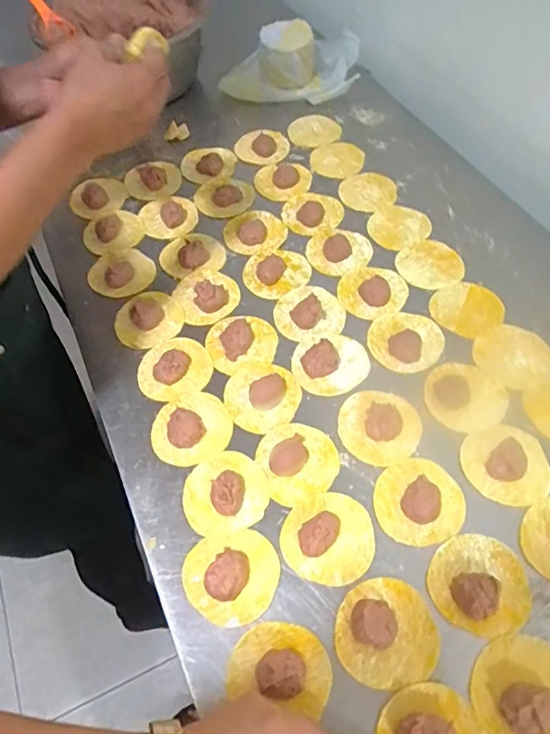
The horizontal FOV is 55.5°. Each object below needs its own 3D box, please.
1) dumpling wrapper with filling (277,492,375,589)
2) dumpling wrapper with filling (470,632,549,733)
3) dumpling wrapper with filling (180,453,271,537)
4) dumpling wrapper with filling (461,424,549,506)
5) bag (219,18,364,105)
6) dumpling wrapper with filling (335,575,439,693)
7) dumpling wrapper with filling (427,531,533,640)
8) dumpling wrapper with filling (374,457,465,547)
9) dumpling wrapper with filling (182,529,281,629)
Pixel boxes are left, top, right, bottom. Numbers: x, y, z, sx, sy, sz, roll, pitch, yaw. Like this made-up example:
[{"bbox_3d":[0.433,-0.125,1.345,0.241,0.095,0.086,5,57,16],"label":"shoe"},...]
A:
[{"bbox_3d":[0.049,0.149,0.467,0.079,0.022,0.080,-1,56,2],"label":"dumpling wrapper with filling"},{"bbox_3d":[0.196,0.247,0.393,0.079,0.021,0.080,-1,56,2],"label":"dumpling wrapper with filling"},{"bbox_3d":[-0.047,0.115,0.495,0.079,0.022,0.076,-1,56,2],"label":"dumpling wrapper with filling"},{"bbox_3d":[0.221,0.090,0.497,0.076,0.016,0.077,-1,56,2],"label":"dumpling wrapper with filling"},{"bbox_3d":[0.031,-0.503,0.869,0.240,0.087,0.138,-24,58,-12],"label":"bag"},{"bbox_3d":[0.093,0.214,0.424,0.078,0.019,0.082,-1,56,2],"label":"dumpling wrapper with filling"},{"bbox_3d":[0.177,0.181,0.441,0.083,0.025,0.079,-40,63,-22],"label":"dumpling wrapper with filling"},{"bbox_3d":[0.133,0.121,0.481,0.080,0.027,0.077,-1,56,2],"label":"dumpling wrapper with filling"},{"bbox_3d":[-0.037,0.182,0.454,0.081,0.022,0.075,-1,56,2],"label":"dumpling wrapper with filling"}]

